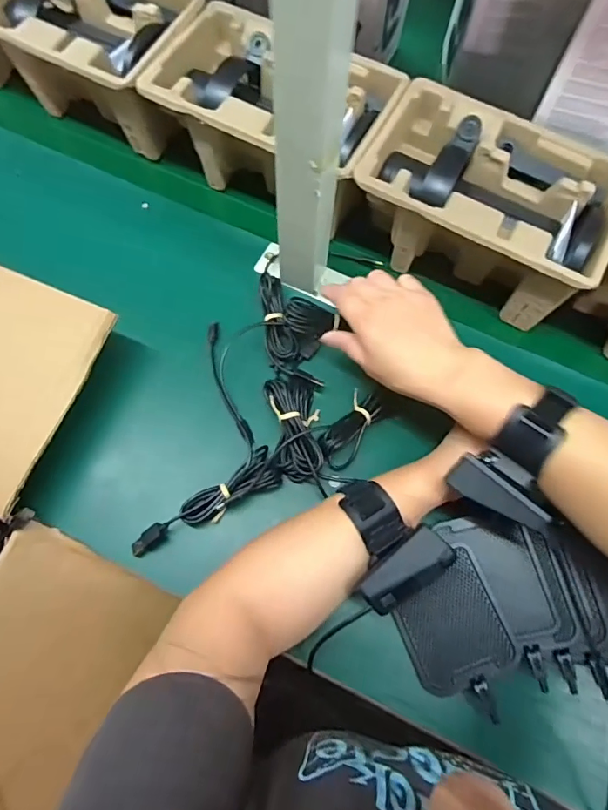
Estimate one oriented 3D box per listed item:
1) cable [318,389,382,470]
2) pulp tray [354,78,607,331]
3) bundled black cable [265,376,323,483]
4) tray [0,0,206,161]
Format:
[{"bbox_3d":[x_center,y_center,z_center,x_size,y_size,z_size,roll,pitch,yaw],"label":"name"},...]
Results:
[{"bbox_3d":[0.042,0.020,0.446,0.033,0.022,0.074,31,73,10],"label":"cable"},{"bbox_3d":[0.175,-0.192,0.482,0.228,0.099,0.148,26,72,8],"label":"pulp tray"},{"bbox_3d":[-0.007,0.017,0.437,0.043,0.037,0.095,-8,70,-4],"label":"bundled black cable"},{"bbox_3d":[-0.226,-0.392,0.540,0.237,0.103,0.155,30,73,10],"label":"tray"}]

